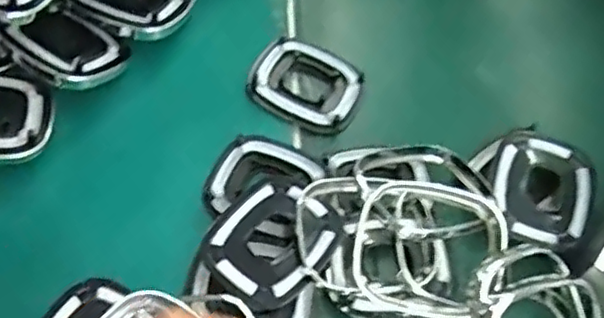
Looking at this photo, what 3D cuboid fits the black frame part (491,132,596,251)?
[{"bbox_3d":[0.216,0.031,0.584,0.091,0.026,0.109,21,63,9],"label":"black frame part"}]

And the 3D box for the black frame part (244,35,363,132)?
[{"bbox_3d":[0.006,-0.078,0.651,0.107,0.022,0.089,25,63,11],"label":"black frame part"}]

